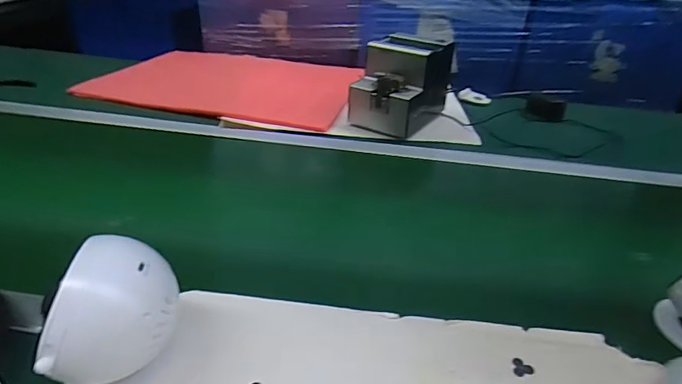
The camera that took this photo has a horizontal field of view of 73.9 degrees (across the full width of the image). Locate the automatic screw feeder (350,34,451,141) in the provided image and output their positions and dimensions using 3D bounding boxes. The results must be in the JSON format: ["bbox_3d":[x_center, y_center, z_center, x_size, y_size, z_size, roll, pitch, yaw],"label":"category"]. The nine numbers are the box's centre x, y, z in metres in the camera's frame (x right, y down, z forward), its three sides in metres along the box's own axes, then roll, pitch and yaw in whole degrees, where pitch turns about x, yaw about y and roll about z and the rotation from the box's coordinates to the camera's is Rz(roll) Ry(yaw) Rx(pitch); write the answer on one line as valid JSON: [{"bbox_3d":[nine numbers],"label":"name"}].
[{"bbox_3d":[0.116,-0.207,0.863,0.125,0.145,0.179,21,34,26],"label":"automatic screw feeder"}]

